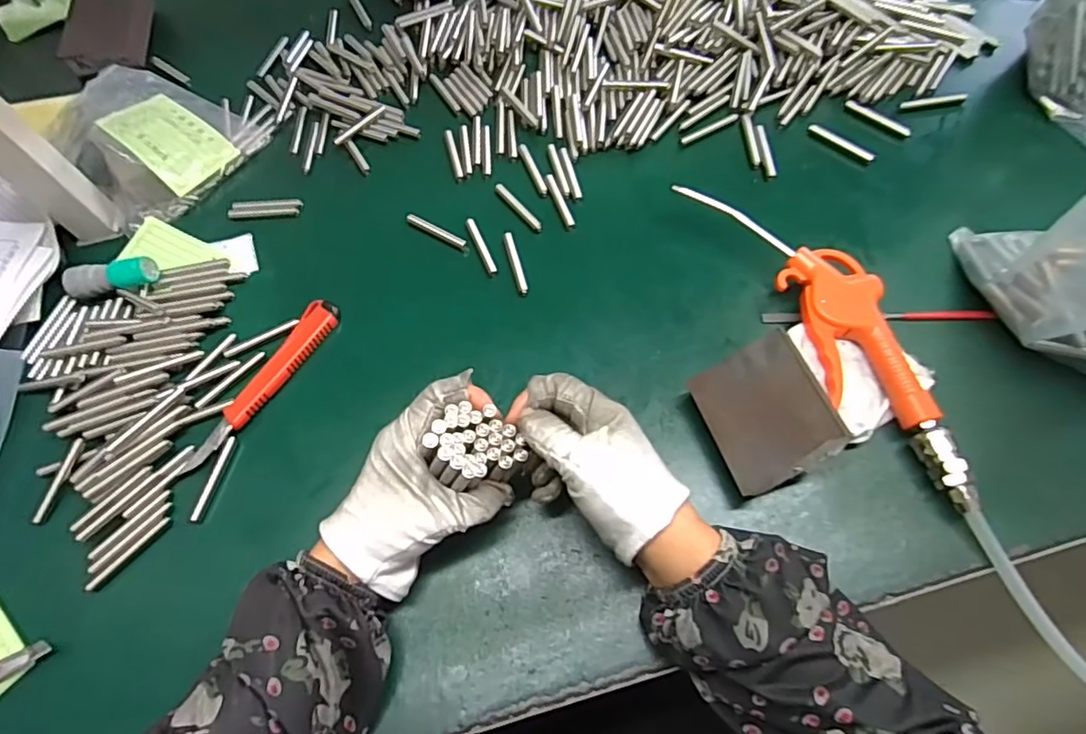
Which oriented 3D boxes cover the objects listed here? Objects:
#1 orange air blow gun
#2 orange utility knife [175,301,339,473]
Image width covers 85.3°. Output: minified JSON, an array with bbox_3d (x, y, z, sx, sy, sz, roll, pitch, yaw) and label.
[{"bbox_3d":[0.199,-0.029,0.404,0.076,0.033,0.266,-21,64,-7],"label":"orange air blow gun"},{"bbox_3d":[-0.198,0.012,0.420,0.023,0.007,0.148,26,68,15],"label":"orange utility knife"}]

